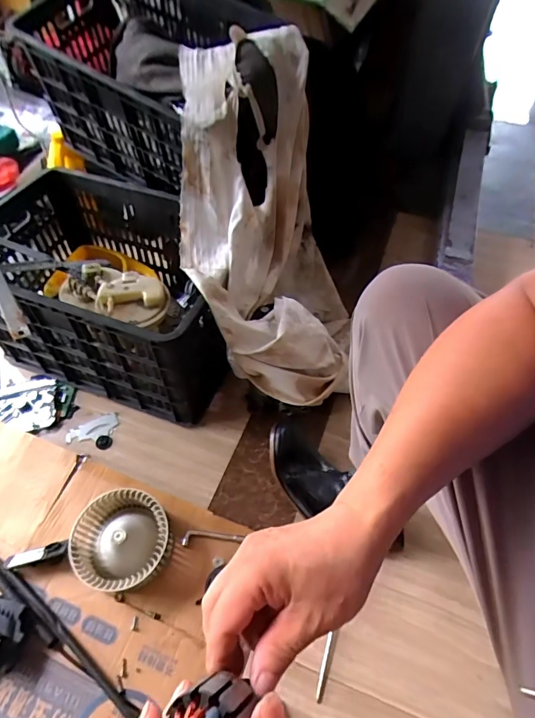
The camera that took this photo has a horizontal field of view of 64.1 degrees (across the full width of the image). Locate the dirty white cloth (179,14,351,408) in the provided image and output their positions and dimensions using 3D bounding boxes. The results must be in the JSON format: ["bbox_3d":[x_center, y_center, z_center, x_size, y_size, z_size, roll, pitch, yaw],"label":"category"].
[{"bbox_3d":[0.012,-0.206,0.831,0.334,0.522,0.497,1,53,-1],"label":"dirty white cloth"}]

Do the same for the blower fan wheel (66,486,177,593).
[{"bbox_3d":[-0.231,0.287,0.675,0.142,0.080,0.136,0,54,1],"label":"blower fan wheel"}]

